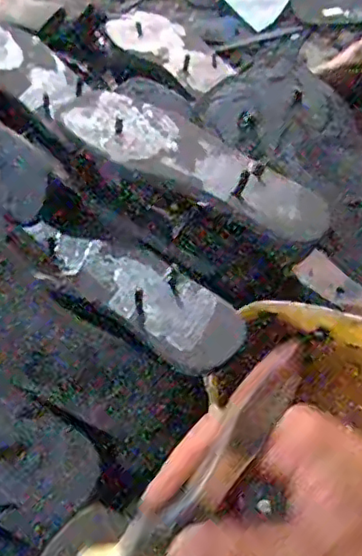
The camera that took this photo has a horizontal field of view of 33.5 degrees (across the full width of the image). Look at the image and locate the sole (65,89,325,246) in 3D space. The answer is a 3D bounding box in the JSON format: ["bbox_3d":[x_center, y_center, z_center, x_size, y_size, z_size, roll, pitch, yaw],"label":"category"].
[{"bbox_3d":[0.014,-0.106,0.564,0.263,0.031,0.078,28,55,6],"label":"sole"}]

